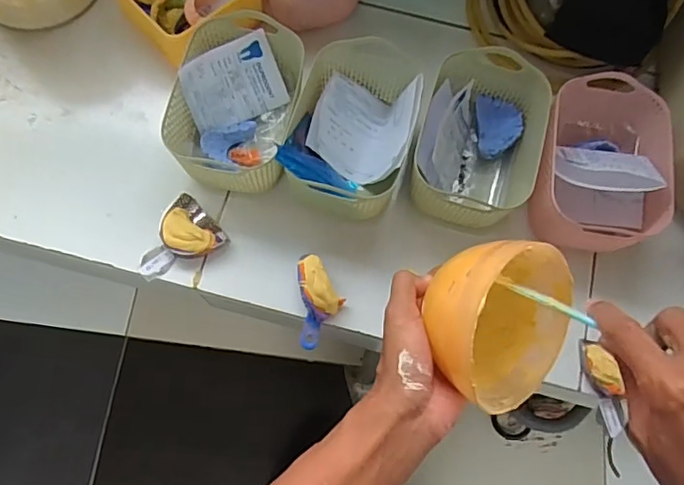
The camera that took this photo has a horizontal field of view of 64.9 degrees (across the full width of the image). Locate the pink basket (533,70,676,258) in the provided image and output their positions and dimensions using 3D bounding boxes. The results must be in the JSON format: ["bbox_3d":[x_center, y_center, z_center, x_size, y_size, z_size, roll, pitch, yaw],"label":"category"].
[{"bbox_3d":[0.265,-0.085,0.560,0.118,0.082,0.170,7,73,0],"label":"pink basket"}]

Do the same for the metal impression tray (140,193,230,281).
[{"bbox_3d":[-0.173,-0.002,0.550,0.088,0.031,0.069,-43,79,-13],"label":"metal impression tray"}]

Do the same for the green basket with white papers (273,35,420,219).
[{"bbox_3d":[0.013,-0.122,0.560,0.116,0.077,0.180,14,73,2],"label":"green basket with white papers"}]

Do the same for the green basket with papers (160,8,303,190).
[{"bbox_3d":[-0.106,-0.147,0.566,0.119,0.073,0.179,10,73,1],"label":"green basket with papers"}]

